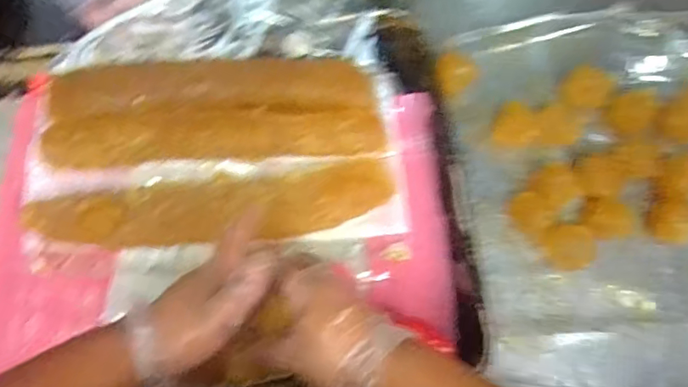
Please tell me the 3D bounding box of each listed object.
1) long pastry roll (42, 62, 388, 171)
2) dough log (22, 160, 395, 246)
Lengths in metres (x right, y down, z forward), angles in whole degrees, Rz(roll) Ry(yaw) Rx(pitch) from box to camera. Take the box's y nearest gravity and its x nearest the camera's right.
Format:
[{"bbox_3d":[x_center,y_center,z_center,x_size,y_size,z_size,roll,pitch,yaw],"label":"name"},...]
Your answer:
[{"bbox_3d":[-0.141,-0.084,0.544,0.353,0.034,0.112,-5,73,-2],"label":"long pastry roll"},{"bbox_3d":[-0.134,0.017,0.522,0.366,0.043,0.069,-4,73,-1],"label":"dough log"}]

